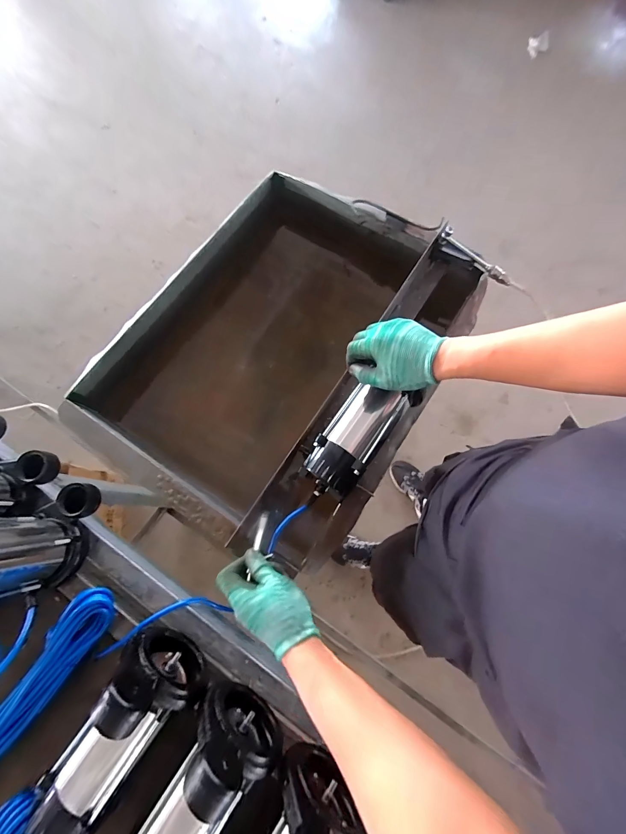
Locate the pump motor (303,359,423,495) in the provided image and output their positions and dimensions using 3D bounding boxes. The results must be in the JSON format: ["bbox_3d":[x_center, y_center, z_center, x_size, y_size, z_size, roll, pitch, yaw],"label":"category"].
[{"bbox_3d":[0.077,0.018,0.549,0.092,0.096,0.232,40,78,11],"label":"pump motor"}]

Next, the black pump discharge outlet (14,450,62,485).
[{"bbox_3d":[-0.473,0.086,0.577,0.050,0.035,0.055,0,74,1],"label":"black pump discharge outlet"}]

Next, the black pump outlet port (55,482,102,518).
[{"bbox_3d":[-0.394,0.140,0.562,0.053,0.036,0.057,0,74,1],"label":"black pump outlet port"}]

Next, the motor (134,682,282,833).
[{"bbox_3d":[-0.157,0.479,0.395,0.116,0.156,0.232,36,78,10],"label":"motor"}]

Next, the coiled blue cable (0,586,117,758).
[{"bbox_3d":[-0.431,0.418,0.482,0.084,0.041,0.376,35,78,10],"label":"coiled blue cable"}]

